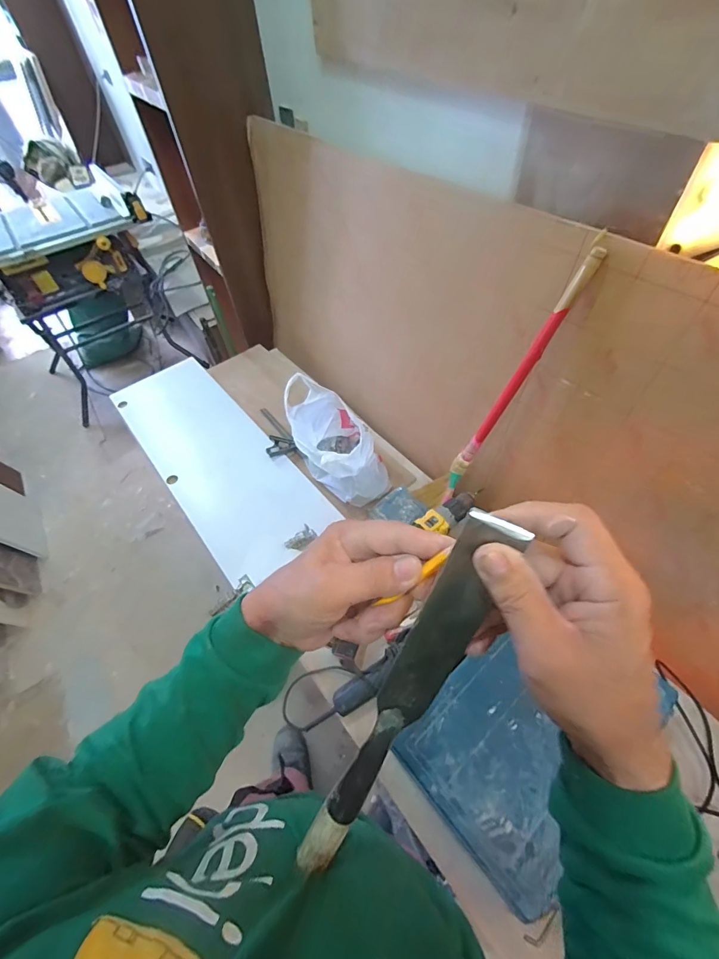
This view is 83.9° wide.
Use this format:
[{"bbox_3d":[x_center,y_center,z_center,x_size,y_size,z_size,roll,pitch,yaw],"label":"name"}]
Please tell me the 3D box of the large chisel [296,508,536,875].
[{"bbox_3d":[0.027,0.162,0.277,0.034,0.017,0.304,29,105,24],"label":"large chisel"}]

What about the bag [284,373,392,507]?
[{"bbox_3d":[-0.068,-0.109,1.155,0.201,0.211,0.336,-25,55,-14],"label":"bag"}]

